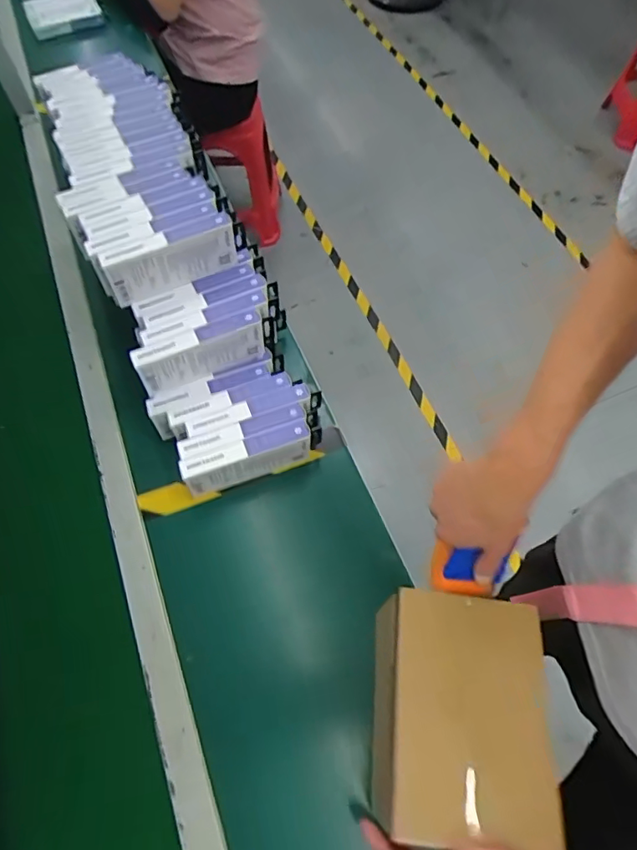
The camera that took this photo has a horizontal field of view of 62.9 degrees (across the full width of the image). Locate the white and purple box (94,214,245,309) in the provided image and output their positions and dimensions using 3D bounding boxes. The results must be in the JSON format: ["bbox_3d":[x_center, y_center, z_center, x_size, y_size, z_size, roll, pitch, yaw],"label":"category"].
[{"bbox_3d":[-0.192,-0.220,0.690,0.176,0.070,0.029,-27,64,-16],"label":"white and purple box"}]

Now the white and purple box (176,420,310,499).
[{"bbox_3d":[-0.094,0.048,0.707,0.173,0.067,0.034,-19,62,-12],"label":"white and purple box"}]

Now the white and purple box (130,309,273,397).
[{"bbox_3d":[-0.151,-0.102,0.708,0.188,0.070,0.028,-24,63,-14],"label":"white and purple box"}]

